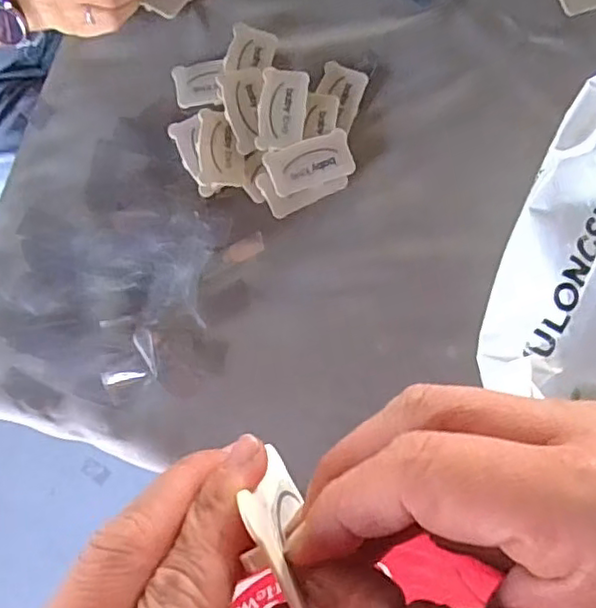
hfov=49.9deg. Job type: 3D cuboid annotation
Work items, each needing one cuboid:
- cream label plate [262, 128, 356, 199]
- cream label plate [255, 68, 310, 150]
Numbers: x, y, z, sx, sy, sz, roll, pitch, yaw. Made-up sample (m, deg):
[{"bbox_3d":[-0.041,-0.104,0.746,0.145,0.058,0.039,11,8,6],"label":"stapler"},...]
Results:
[{"bbox_3d":[0.011,-0.124,0.566,0.074,0.005,0.042,-17,89,-2],"label":"cream label plate"},{"bbox_3d":[-0.014,-0.174,0.575,0.040,0.004,0.074,5,85,1],"label":"cream label plate"}]

